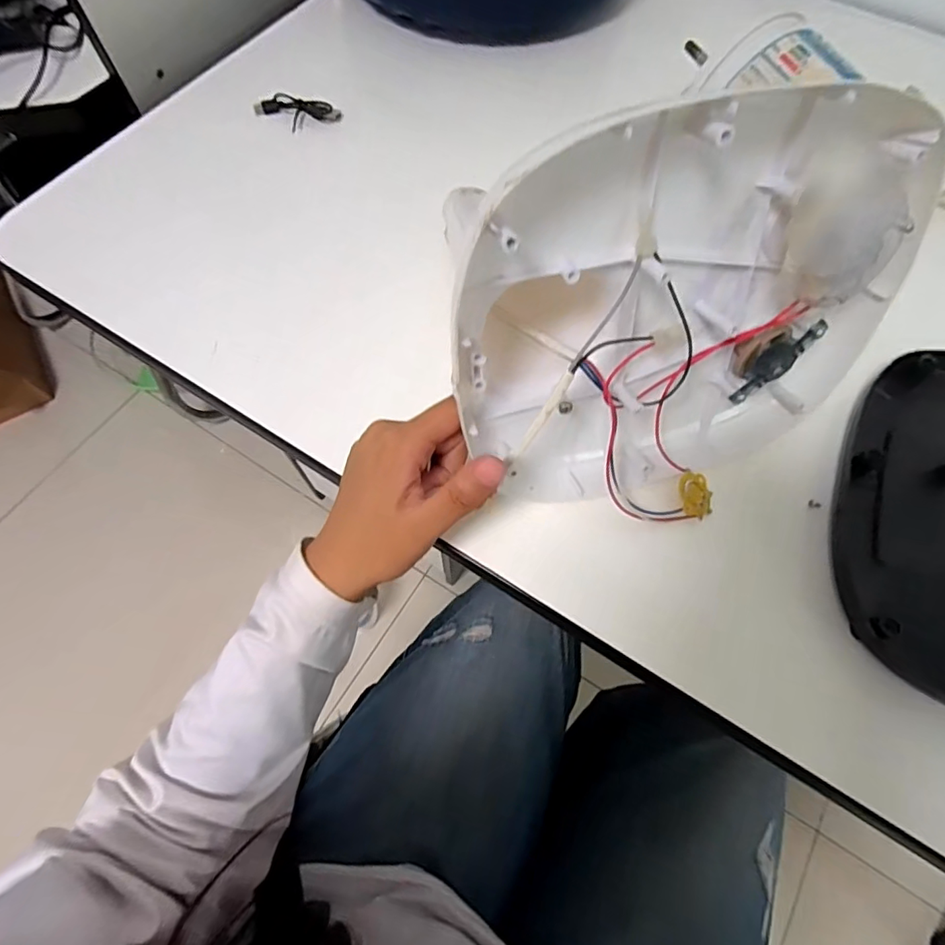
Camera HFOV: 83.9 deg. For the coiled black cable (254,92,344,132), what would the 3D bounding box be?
[{"bbox_3d":[-0.152,-0.315,0.458,0.078,0.020,0.024,6,66,2],"label":"coiled black cable"}]

